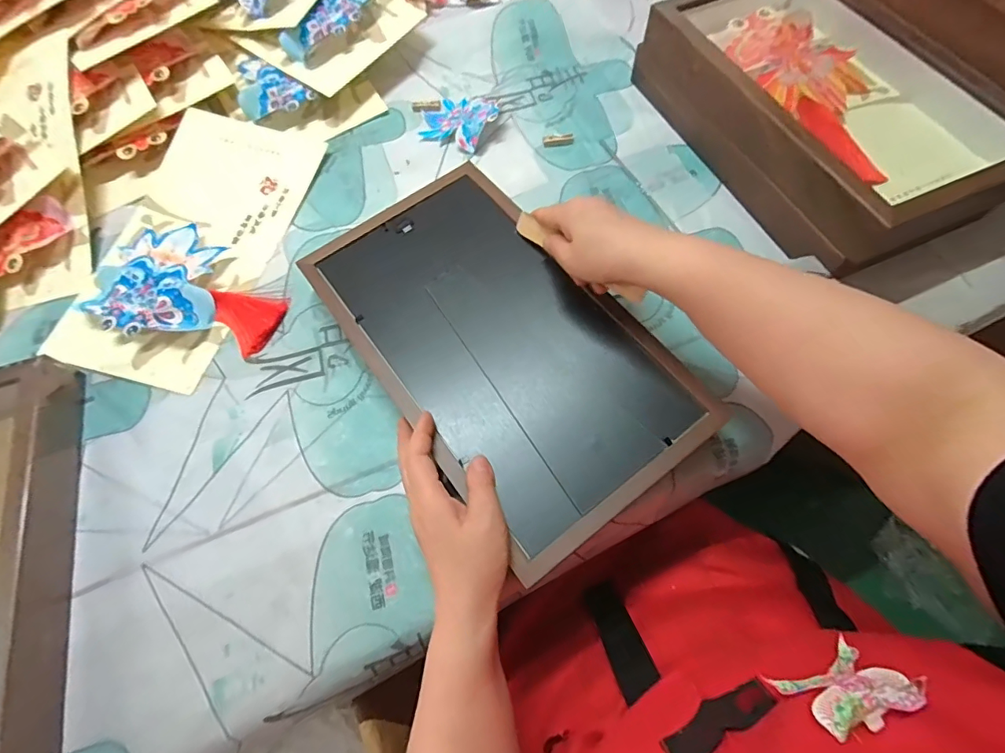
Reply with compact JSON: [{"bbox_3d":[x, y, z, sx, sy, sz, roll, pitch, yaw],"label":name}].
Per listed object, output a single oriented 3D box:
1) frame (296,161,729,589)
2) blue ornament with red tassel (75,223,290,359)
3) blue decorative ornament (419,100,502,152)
[{"bbox_3d":[-0.009,-0.038,0.401,0.195,0.022,0.344,-36,71,-12],"label":"frame"},{"bbox_3d":[-0.302,-0.088,0.470,0.178,0.021,0.119,12,67,8],"label":"blue ornament with red tassel"},{"bbox_3d":[-0.049,-0.307,0.557,0.091,0.028,0.079,33,73,14],"label":"blue decorative ornament"}]

